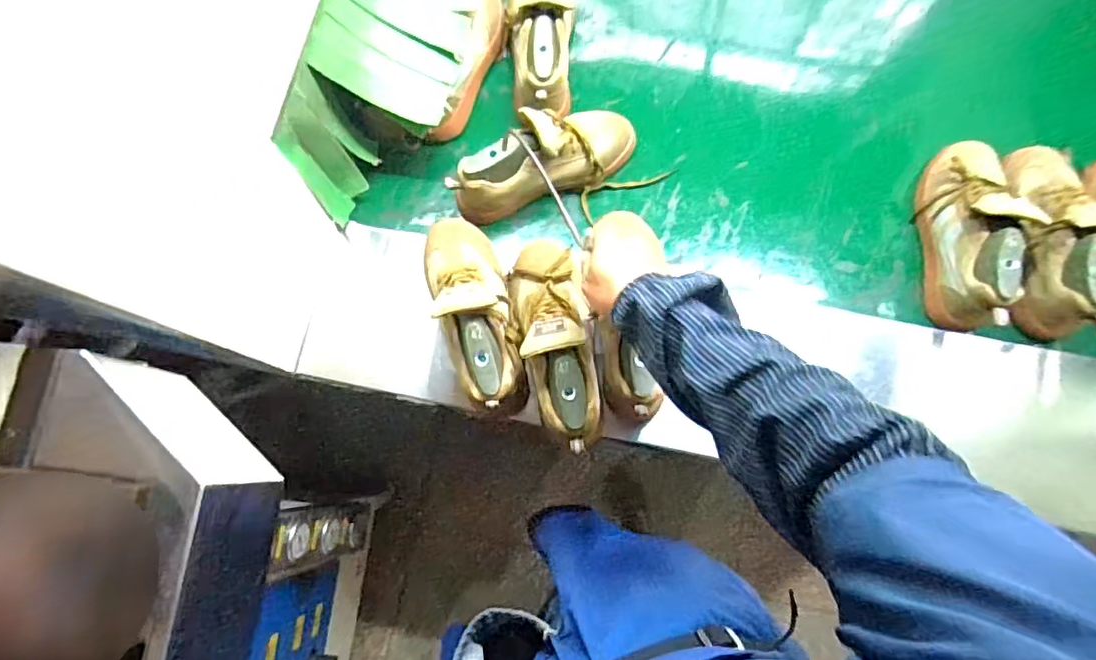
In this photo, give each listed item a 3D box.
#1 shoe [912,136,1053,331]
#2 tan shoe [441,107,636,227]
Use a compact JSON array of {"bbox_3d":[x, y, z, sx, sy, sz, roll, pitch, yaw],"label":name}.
[{"bbox_3d":[0.567,-0.143,0.778,0.092,0.126,0.279,14,76,5],"label":"shoe"},{"bbox_3d":[-0.003,-0.249,0.839,0.285,0.120,0.094,-20,76,-4],"label":"tan shoe"}]

